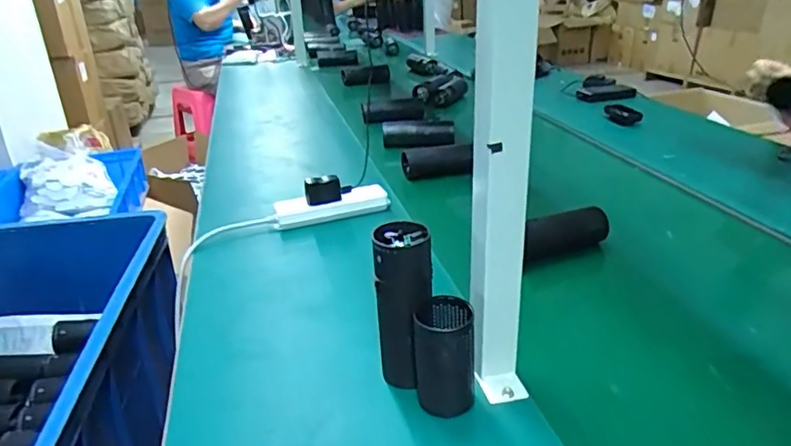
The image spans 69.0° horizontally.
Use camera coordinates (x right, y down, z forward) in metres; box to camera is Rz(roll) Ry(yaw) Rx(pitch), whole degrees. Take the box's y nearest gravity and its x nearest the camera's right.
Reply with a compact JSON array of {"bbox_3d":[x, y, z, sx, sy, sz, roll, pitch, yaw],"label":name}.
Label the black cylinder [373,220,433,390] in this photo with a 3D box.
[{"bbox_3d":[0.010,0.086,0.560,0.053,0.164,0.058,-1,24,1],"label":"black cylinder"}]

